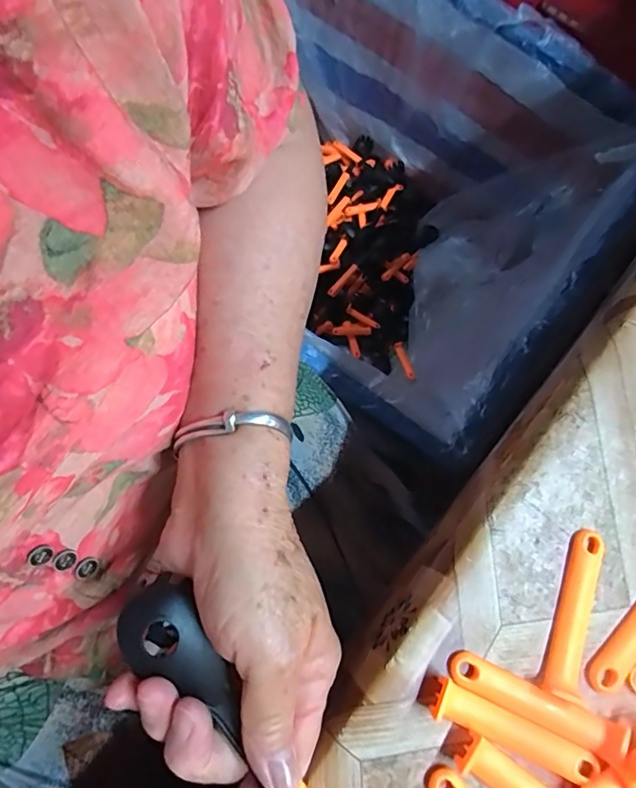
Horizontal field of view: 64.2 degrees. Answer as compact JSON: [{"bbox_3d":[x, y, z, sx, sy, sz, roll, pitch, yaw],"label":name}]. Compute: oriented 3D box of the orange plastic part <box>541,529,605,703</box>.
[{"bbox_3d":[0.120,0.100,0.234,0.014,0.011,0.075,23,72,5],"label":"orange plastic part"}]

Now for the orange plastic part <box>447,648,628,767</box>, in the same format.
[{"bbox_3d":[0.095,0.136,0.222,0.077,0.007,0.015,24,73,5],"label":"orange plastic part"}]

